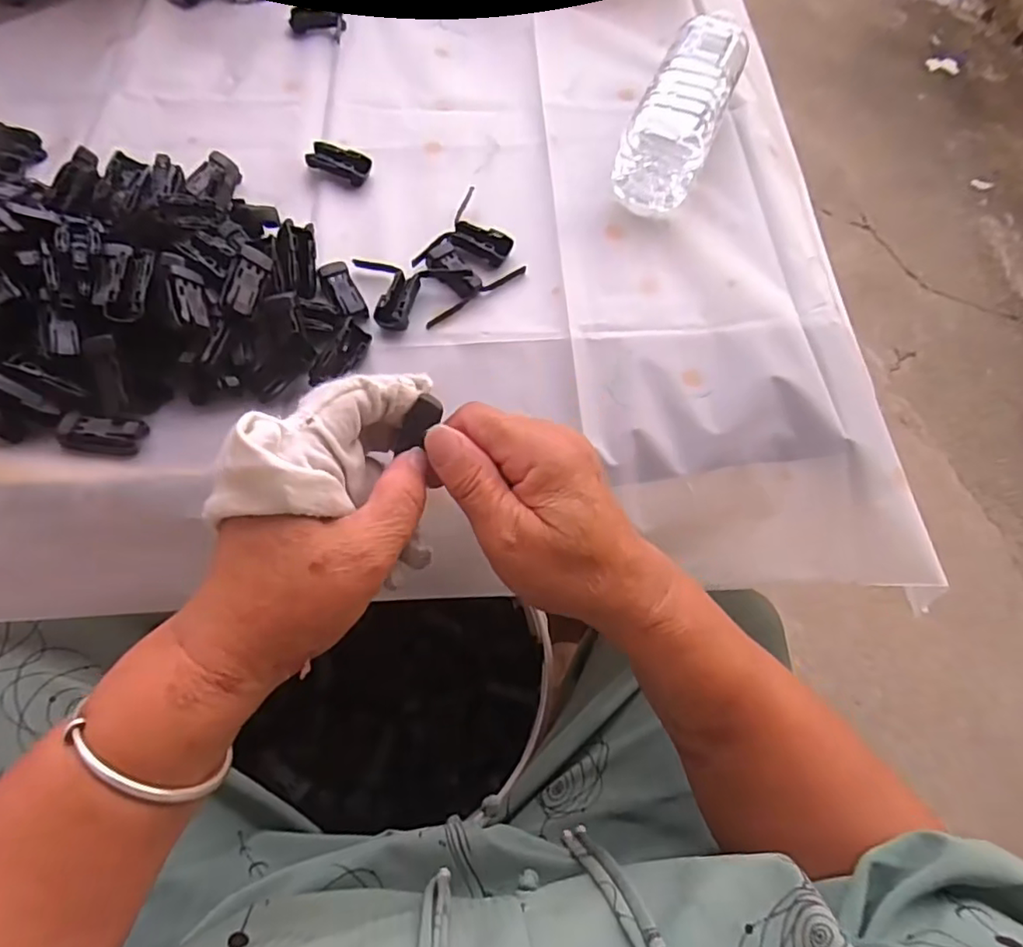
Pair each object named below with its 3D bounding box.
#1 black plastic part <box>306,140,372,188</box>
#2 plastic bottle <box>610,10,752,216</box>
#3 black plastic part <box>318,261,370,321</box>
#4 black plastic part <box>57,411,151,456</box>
[{"bbox_3d":[-0.131,-0.237,0.451,0.044,0.014,0.024,18,65,5],"label":"black plastic part"},{"bbox_3d":[0.133,-0.283,0.461,0.063,0.058,0.180,22,65,7],"label":"plastic bottle"},{"bbox_3d":[-0.111,-0.121,0.395,0.019,0.008,0.047,-26,69,-14],"label":"black plastic part"},{"bbox_3d":[-0.236,-0.022,0.342,0.048,0.010,0.022,7,64,0],"label":"black plastic part"}]

